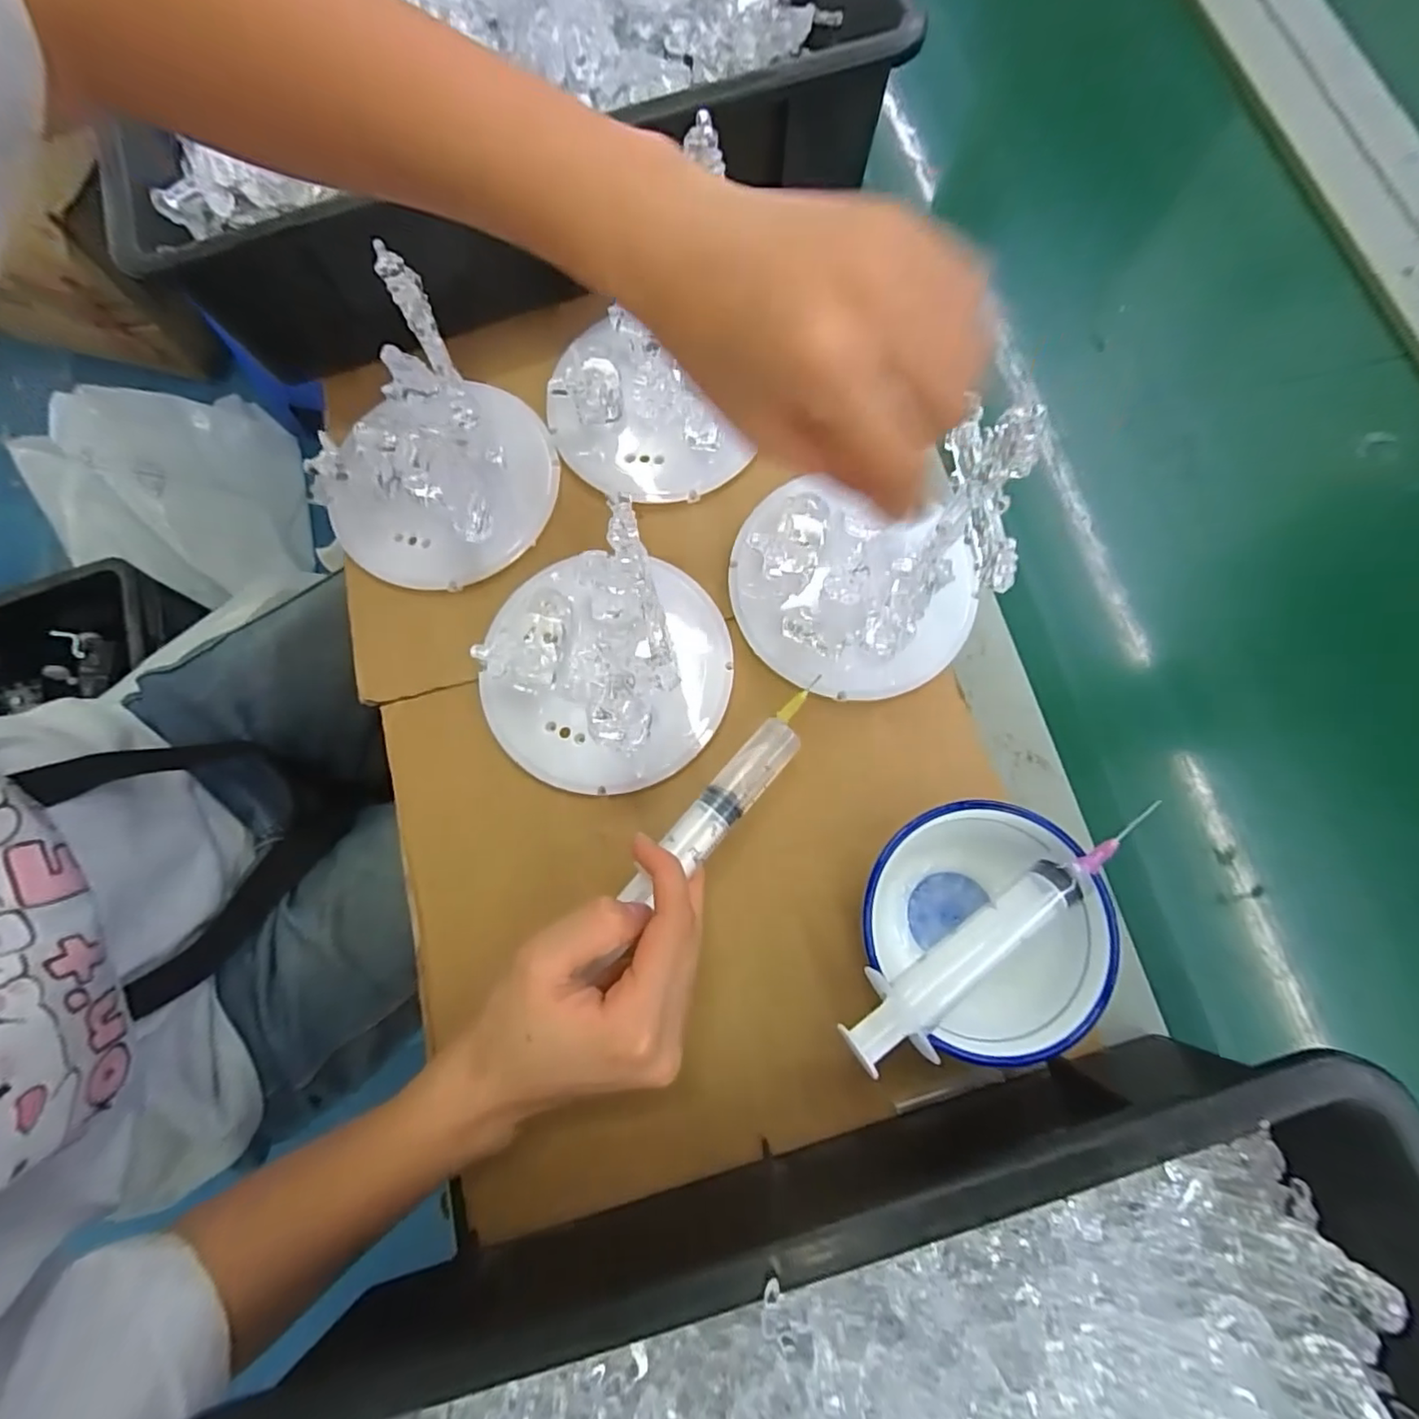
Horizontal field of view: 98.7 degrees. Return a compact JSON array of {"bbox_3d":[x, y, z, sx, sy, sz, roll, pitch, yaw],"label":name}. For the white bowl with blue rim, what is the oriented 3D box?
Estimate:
[{"bbox_3d":[0.112,0.092,0.267,0.093,0.053,0.094,0,77,2],"label":"white bowl with blue rim"}]

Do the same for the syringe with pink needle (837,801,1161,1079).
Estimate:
[{"bbox_3d":[0.114,0.088,0.237,0.143,0.016,0.030,-33,78,-6],"label":"syringe with pink needle"}]

